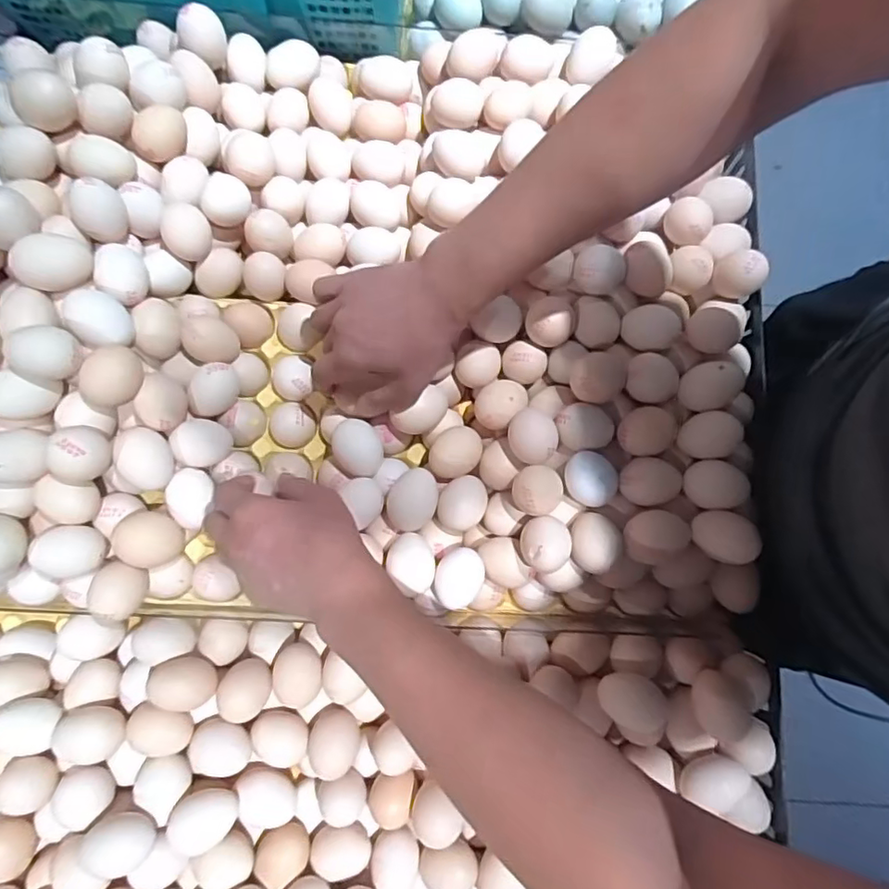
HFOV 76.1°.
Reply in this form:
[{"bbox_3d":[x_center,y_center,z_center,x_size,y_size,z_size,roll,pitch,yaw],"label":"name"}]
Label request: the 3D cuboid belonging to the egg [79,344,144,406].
[{"bbox_3d":[-0.275,-0.056,0.476,0.035,0.035,0.049,28,81,5],"label":"egg"}]

